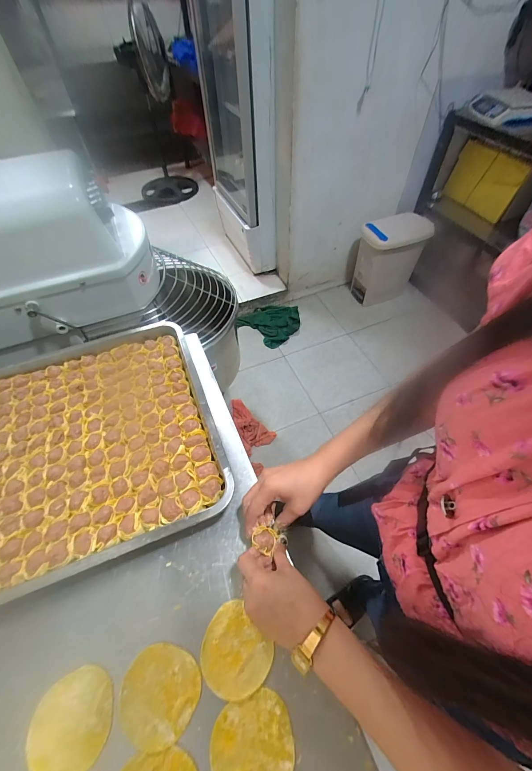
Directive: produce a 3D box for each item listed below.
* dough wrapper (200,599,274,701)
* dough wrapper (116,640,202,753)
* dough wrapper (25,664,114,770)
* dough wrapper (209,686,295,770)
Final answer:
[{"bbox_3d":[-0.035,0.305,0.351,0.079,0.004,0.076,-1,54,1],"label":"dough wrapper"},{"bbox_3d":[-0.116,0.333,0.331,0.079,0.004,0.080,-1,54,1],"label":"dough wrapper"},{"bbox_3d":[-0.204,0.351,0.319,0.082,0.004,0.079,-1,54,1],"label":"dough wrapper"},{"bbox_3d":[-0.014,0.366,0.307,0.083,0.004,0.076,-1,54,1],"label":"dough wrapper"}]

